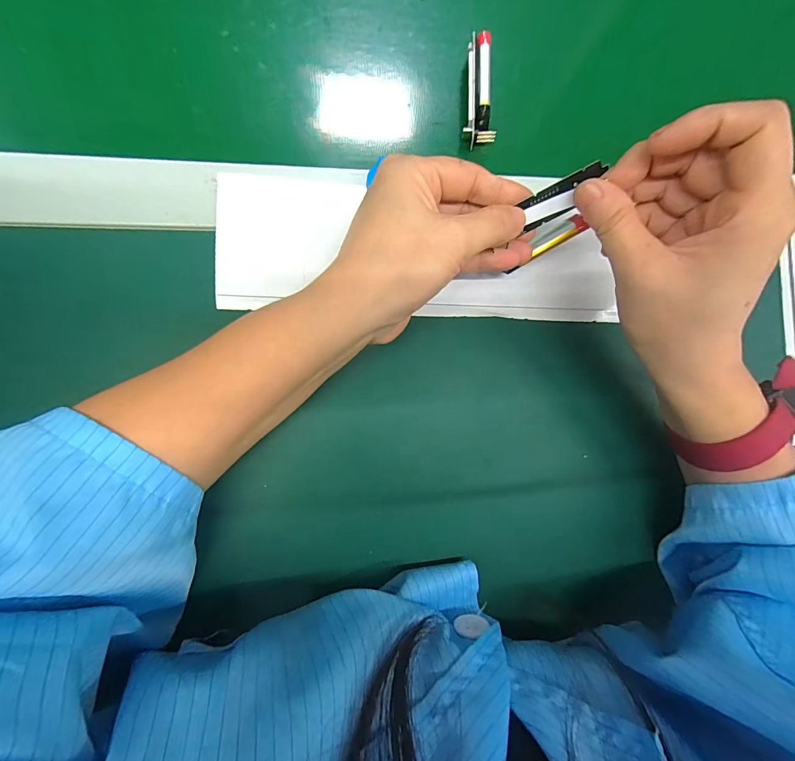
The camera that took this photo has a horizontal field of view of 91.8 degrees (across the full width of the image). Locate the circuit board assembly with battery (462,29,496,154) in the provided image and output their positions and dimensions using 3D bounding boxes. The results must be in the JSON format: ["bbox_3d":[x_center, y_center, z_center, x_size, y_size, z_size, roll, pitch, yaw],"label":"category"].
[{"bbox_3d":[0.055,-0.190,0.252,0.020,0.013,0.067,1,87,-9],"label":"circuit board assembly with battery"}]

